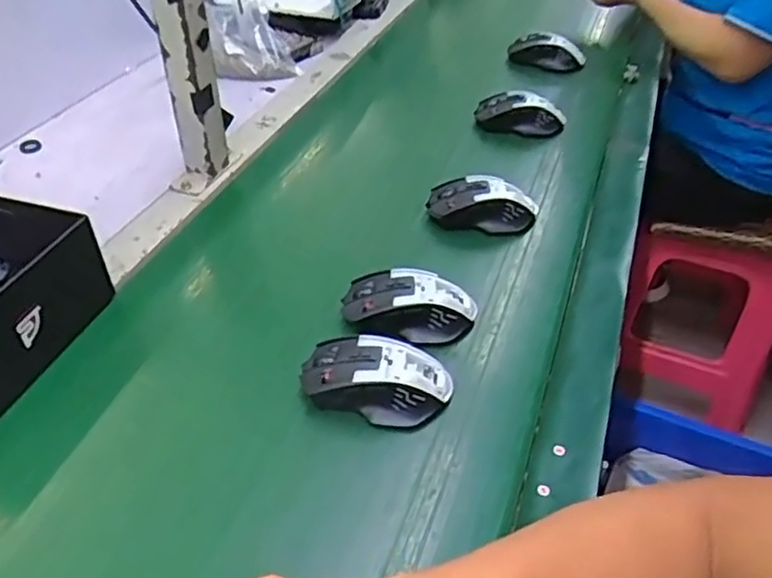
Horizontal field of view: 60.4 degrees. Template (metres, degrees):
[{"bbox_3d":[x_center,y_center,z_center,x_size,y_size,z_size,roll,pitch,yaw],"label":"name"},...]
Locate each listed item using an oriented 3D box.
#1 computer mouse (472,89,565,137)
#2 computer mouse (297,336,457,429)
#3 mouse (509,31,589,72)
[{"bbox_3d":[0.176,-0.232,0.867,0.116,0.033,0.061,9,42,9],"label":"computer mouse"},{"bbox_3d":[-0.009,0.071,0.520,0.119,0.041,0.061,5,41,5],"label":"computer mouse"},{"bbox_3d":[0.246,-0.366,1.021,0.120,0.034,0.055,16,43,16],"label":"mouse"}]

